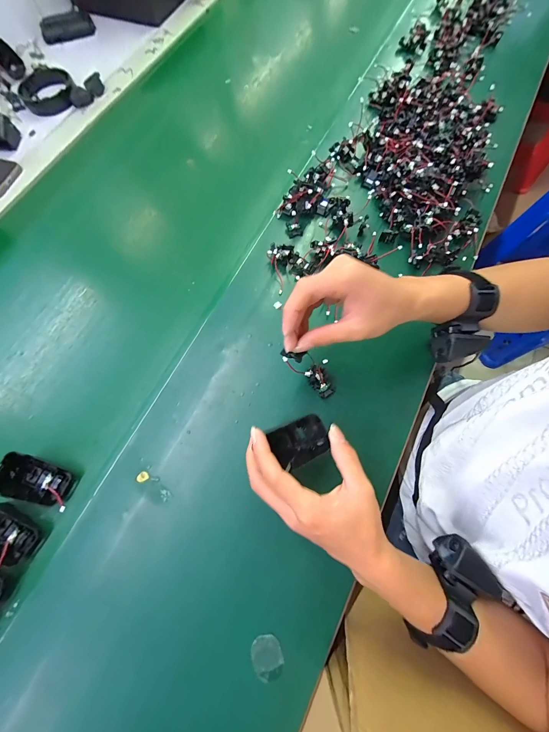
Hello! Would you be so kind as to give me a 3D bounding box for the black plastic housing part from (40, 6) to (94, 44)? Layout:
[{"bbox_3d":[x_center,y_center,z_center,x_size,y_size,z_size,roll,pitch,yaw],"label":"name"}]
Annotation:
[{"bbox_3d":[-0.438,-0.717,0.618,0.106,0.025,0.045,-21,77,-6],"label":"black plastic housing part"}]

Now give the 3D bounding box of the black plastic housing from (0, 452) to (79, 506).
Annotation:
[{"bbox_3d":[-0.261,0.124,0.323,0.068,0.036,0.049,16,75,2],"label":"black plastic housing"}]

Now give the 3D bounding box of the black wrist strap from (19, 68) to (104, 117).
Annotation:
[{"bbox_3d":[-0.405,-0.514,0.547,0.148,0.025,0.099,17,76,3],"label":"black wrist strap"}]

